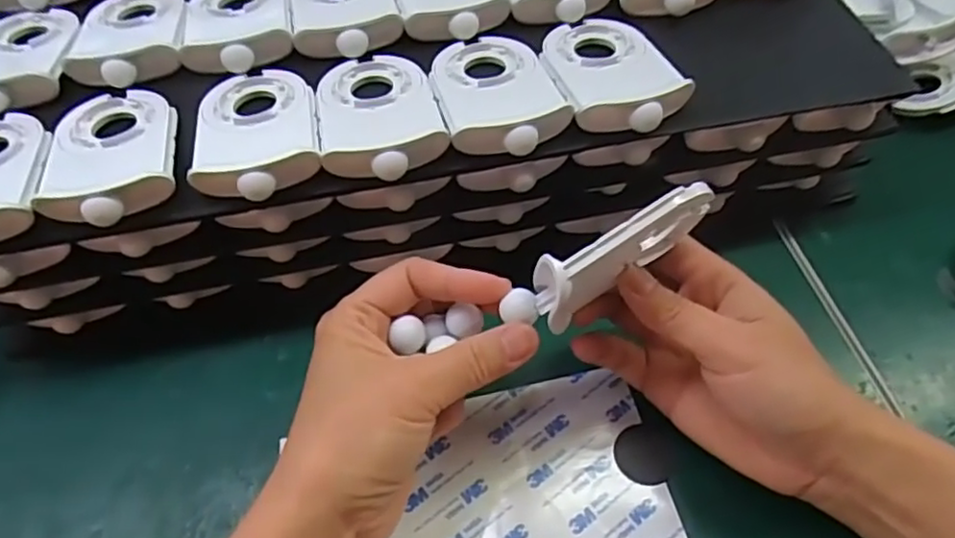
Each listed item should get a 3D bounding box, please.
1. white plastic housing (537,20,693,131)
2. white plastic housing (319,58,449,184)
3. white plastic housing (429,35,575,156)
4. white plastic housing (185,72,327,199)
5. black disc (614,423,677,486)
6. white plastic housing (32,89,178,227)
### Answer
[{"bbox_3d":[0.066,-0.101,0.340,0.057,0.022,0.087,-17,56,-10],"label":"white plastic housing"},{"bbox_3d":[-0.050,-0.079,0.329,0.057,0.018,0.090,-14,55,-7],"label":"white plastic housing"},{"bbox_3d":[0.008,-0.090,0.335,0.058,0.017,0.088,-14,55,-8],"label":"white plastic housing"},{"bbox_3d":[-0.107,-0.070,0.325,0.058,0.018,0.089,-12,55,-7],"label":"white plastic housing"},{"bbox_3d":[0.080,0.088,0.320,0.028,0.004,0.029,-1,55,1],"label":"black disc"},{"bbox_3d":[-0.175,-0.058,0.321,0.058,0.017,0.089,-14,55,-8],"label":"white plastic housing"}]

